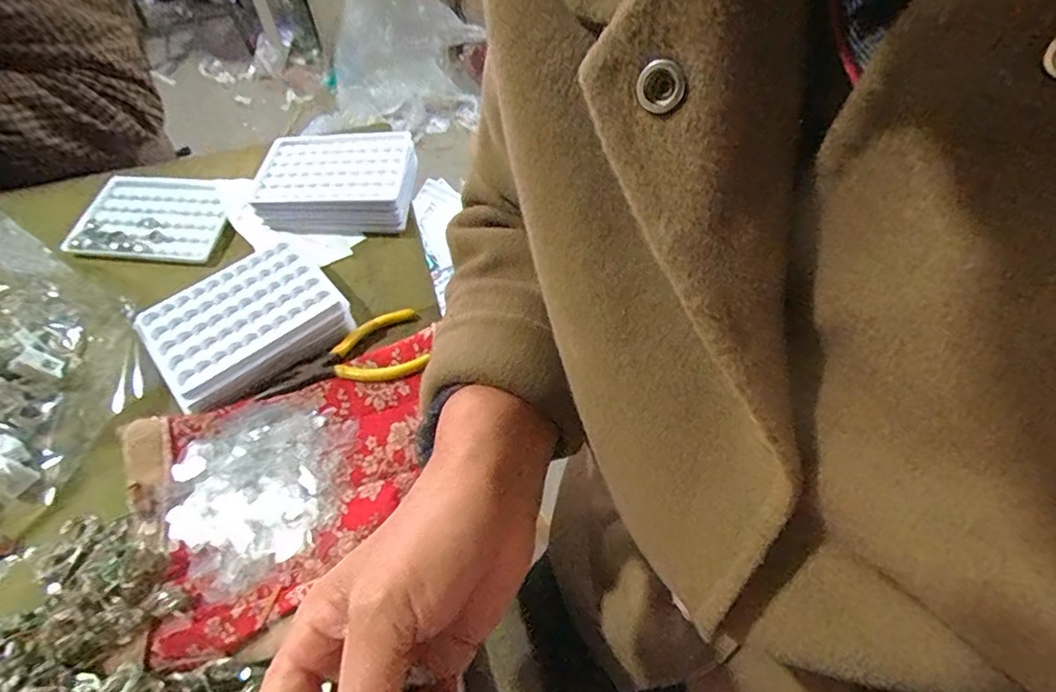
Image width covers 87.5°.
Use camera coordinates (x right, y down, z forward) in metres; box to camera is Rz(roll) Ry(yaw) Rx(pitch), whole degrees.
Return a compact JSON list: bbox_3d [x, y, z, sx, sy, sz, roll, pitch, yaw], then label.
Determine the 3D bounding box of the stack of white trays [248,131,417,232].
[{"bbox_3d":[-0.171,-0.152,0.502,0.138,0.038,0.098,0,56,-2],"label":"stack of white trays"}]

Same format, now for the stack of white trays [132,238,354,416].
[{"bbox_3d":[-0.208,-0.016,0.407,0.123,0.028,0.090,-36,64,-23],"label":"stack of white trays"}]

